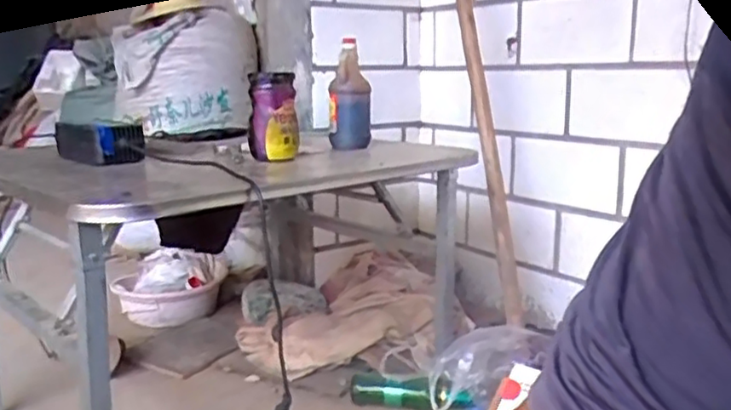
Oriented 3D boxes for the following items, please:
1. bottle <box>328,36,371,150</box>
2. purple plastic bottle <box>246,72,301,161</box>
[{"bbox_3d":[-0.028,-0.217,1.308,0.085,0.211,0.082,0,12,0],"label":"bottle"},{"bbox_3d":[-0.161,-0.156,1.155,0.089,0.151,0.102,-1,12,-4],"label":"purple plastic bottle"}]

